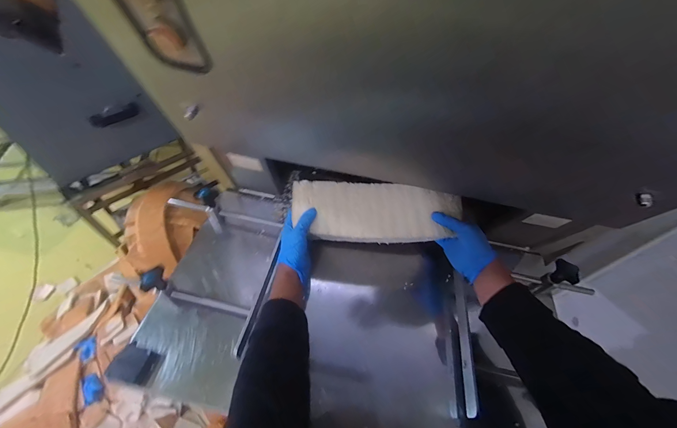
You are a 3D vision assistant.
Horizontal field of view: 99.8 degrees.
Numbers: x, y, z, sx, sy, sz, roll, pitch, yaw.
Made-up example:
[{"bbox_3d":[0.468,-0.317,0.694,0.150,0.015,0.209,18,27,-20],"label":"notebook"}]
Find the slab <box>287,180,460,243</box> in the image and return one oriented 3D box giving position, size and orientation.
[{"bbox_3d":[0.065,-0.002,0.507,0.297,0.019,0.101,4,83,3],"label":"slab"}]

